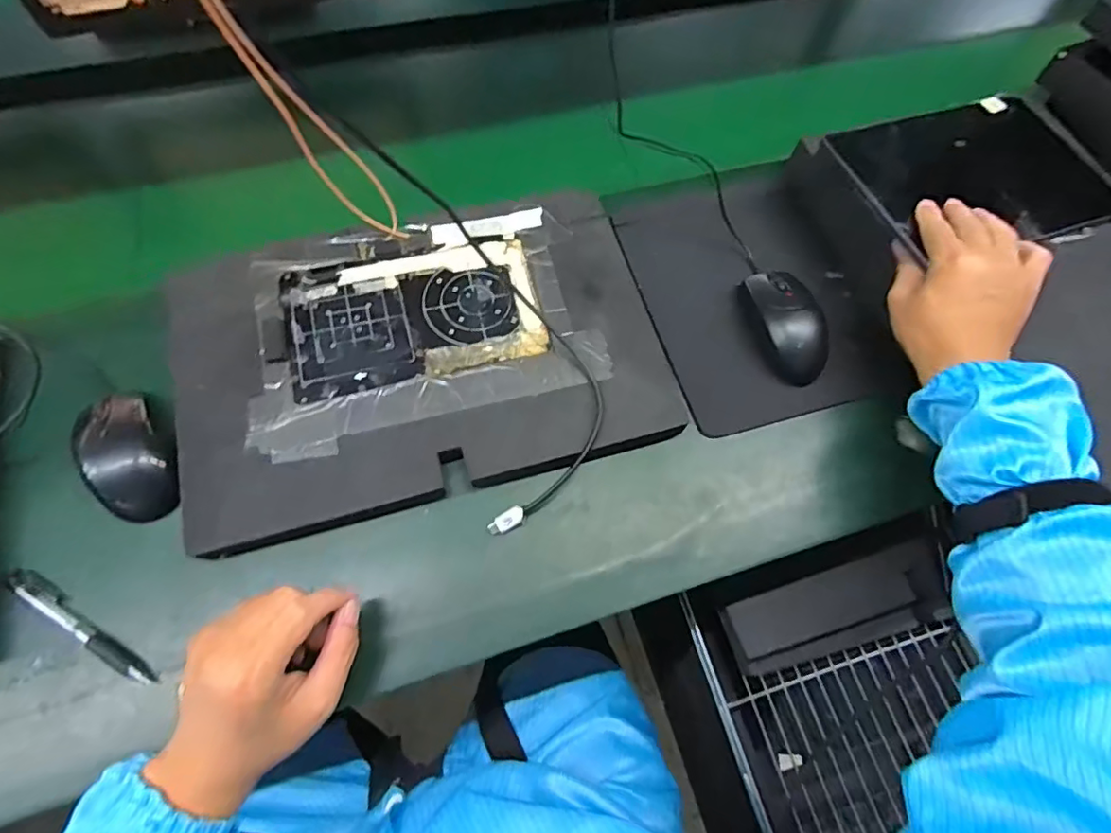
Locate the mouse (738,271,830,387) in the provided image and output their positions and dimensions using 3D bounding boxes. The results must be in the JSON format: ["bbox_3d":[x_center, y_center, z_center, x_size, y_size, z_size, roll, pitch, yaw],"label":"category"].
[{"bbox_3d":[0.210,-0.083,0.516,0.051,0.033,0.114,-12,67,-9],"label":"mouse"}]

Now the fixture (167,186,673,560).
[{"bbox_3d":[-0.107,-0.054,0.480,0.384,0.046,0.258,-13,69,-8],"label":"fixture"}]

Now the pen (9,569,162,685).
[{"bbox_3d":[-0.327,0.146,0.388,0.129,0.016,0.014,31,67,10],"label":"pen"}]

